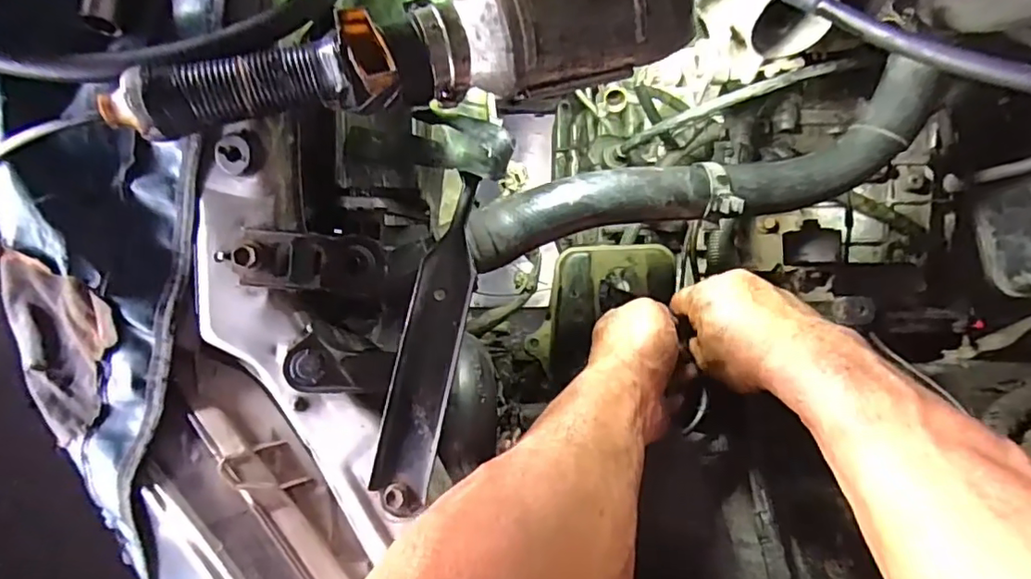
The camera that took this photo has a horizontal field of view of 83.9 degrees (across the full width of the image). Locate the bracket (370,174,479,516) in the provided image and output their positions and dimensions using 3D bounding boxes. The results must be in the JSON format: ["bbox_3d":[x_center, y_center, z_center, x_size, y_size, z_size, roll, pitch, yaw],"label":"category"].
[{"bbox_3d":[-0.046,0.025,0.323,0.032,0.010,0.187,11,75,1],"label":"bracket"}]

